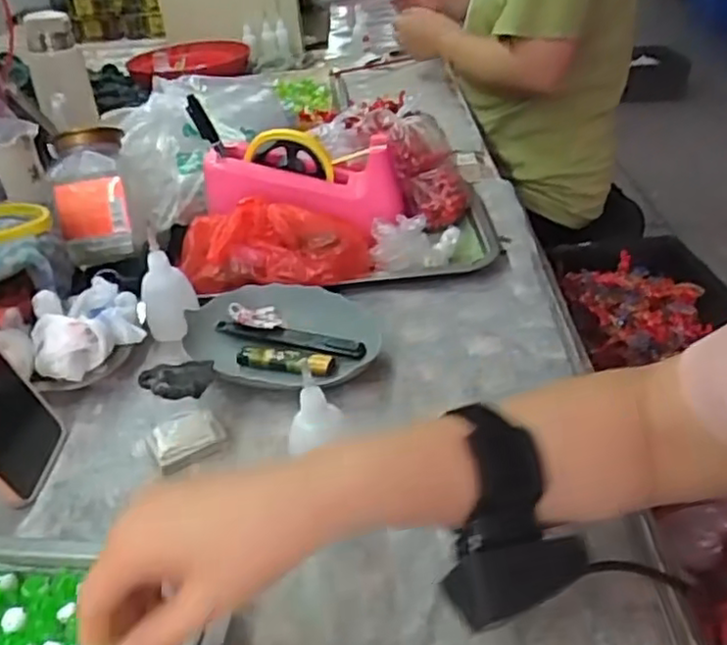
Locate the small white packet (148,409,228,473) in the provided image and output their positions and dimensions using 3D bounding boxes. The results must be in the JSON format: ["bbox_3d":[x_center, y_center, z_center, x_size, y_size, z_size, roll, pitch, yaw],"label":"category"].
[{"bbox_3d":[-0.127,0.082,0.493,0.049,0.016,0.042,-22,38,-23],"label":"small white packet"}]

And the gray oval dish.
[{"bbox_3d":[-0.070,0.013,0.569,0.159,0.028,0.121,-2,35,3],"label":"gray oval dish"}]

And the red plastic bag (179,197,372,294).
[{"bbox_3d":[-0.080,-0.071,0.632,0.173,0.069,0.073,-7,35,-4],"label":"red plastic bag"}]

